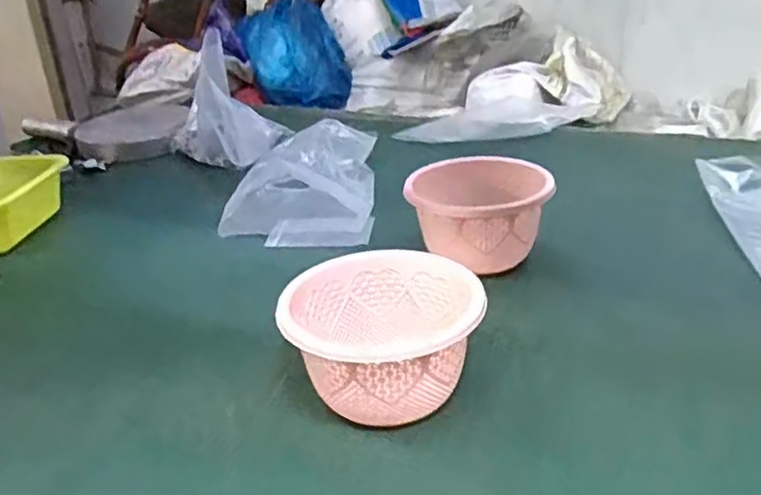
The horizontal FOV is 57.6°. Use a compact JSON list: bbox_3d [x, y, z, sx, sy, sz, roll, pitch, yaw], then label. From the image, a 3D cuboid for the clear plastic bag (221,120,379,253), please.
[{"bbox_3d":[-0.106,-0.085,0.928,0.191,0.076,0.265,-5,26,3],"label":"clear plastic bag"}]

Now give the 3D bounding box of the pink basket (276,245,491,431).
[{"bbox_3d":[0.001,0.076,0.537,0.144,0.089,0.140,-12,27,-12],"label":"pink basket"}]

